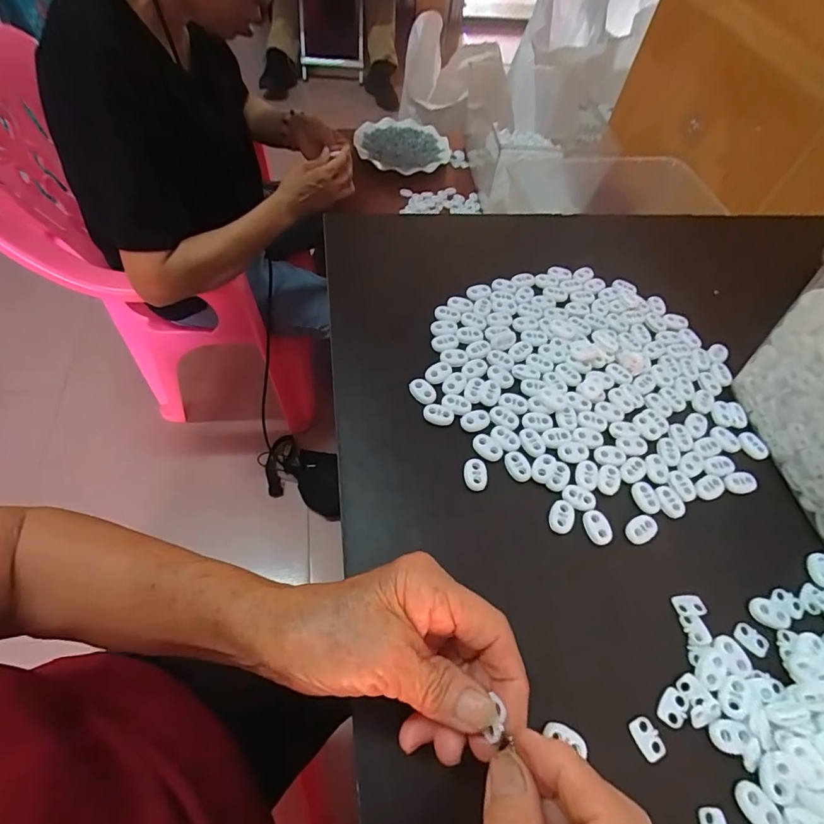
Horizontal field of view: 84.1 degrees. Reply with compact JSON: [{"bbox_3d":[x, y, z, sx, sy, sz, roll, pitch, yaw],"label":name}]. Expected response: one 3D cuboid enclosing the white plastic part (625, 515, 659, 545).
[{"bbox_3d":[0.153,0.078,0.303,0.023,0.004,0.016,-25,63,-19],"label":"white plastic part"}]

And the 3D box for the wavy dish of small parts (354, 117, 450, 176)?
[{"bbox_3d":[-0.022,-0.528,0.908,0.181,0.035,0.195,4,54,-6],"label":"wavy dish of small parts"}]

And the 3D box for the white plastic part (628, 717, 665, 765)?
[{"bbox_3d":[0.125,0.173,0.242,0.013,0.004,0.019,-19,61,-16],"label":"white plastic part"}]

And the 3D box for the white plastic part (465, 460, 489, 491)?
[{"bbox_3d":[0.044,0.043,0.313,0.016,0.006,0.021,-3,58,-7],"label":"white plastic part"}]

